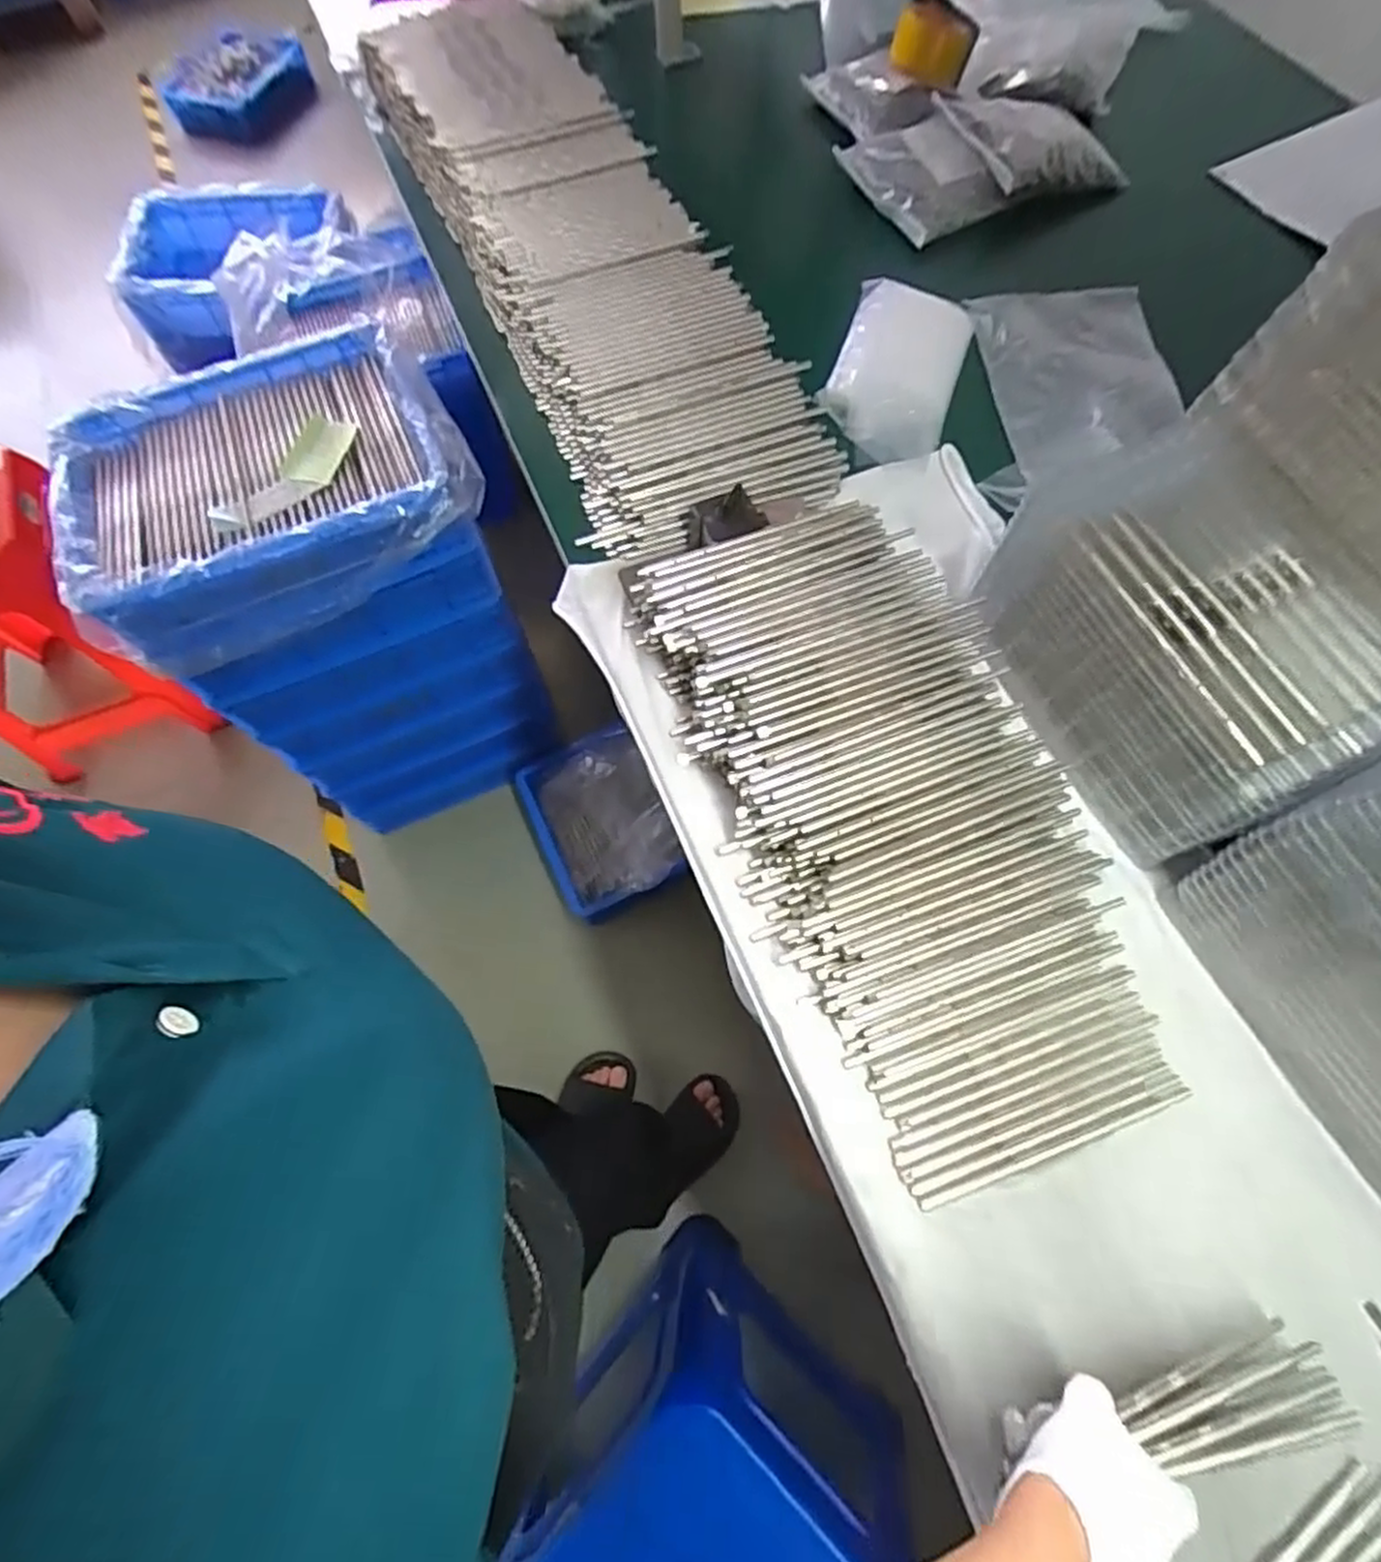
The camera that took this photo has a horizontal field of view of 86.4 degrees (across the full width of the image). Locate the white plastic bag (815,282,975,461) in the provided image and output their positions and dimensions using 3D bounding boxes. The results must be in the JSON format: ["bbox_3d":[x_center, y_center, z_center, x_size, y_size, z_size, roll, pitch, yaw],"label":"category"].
[{"bbox_3d":[0.223,-0.448,0.797,0.136,0.046,0.222,20,69,11],"label":"white plastic bag"}]

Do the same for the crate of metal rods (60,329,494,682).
[{"bbox_3d":[-0.496,-0.350,0.892,0.441,0.114,0.334,-21,67,-6],"label":"crate of metal rods"}]

